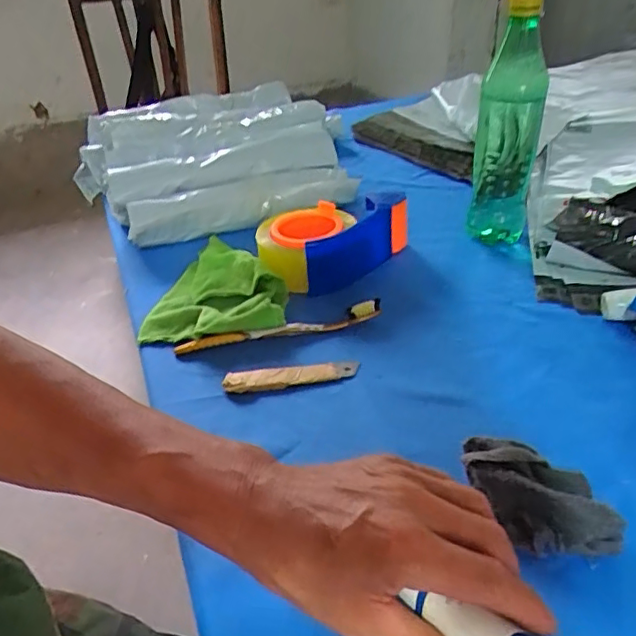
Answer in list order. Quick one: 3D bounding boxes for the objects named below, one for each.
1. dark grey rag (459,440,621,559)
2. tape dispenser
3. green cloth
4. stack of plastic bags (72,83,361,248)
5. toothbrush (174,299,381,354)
[{"bbox_3d":[0.129,0.107,0.341,0.094,0.040,0.051,17,40,27],"label":"dark grey rag"},{"bbox_3d":[0.015,-0.079,0.610,0.158,0.059,0.118,-1,36,5],"label":"tape dispenser"},{"bbox_3d":[-0.098,-0.038,0.586,0.132,0.028,0.179,-3,36,2],"label":"green cloth"},{"bbox_3d":[-0.155,-0.219,0.794,0.340,0.096,0.348,-14,37,-14],"label":"stack of plastic bags"},{"bbox_3d":[-0.034,0.009,0.516,0.184,0.022,0.013,-10,36,-9],"label":"toothbrush"}]

